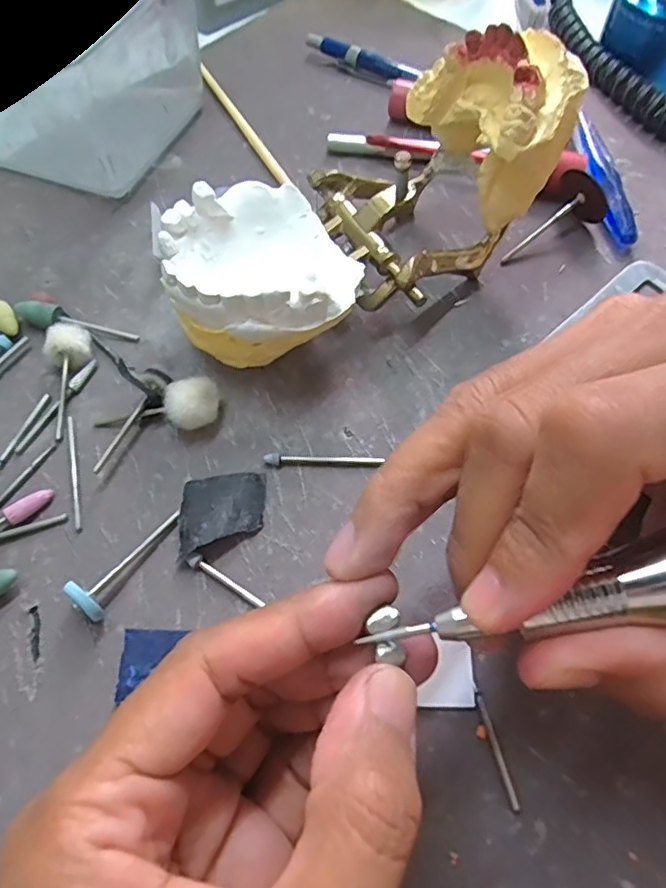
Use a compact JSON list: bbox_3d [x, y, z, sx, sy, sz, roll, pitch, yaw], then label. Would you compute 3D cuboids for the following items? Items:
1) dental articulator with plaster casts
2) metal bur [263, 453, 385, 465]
[{"bbox_3d":[0.013,-0.084,0.210,0.153,0.075,0.069,-26,65,-13],"label":"dental articulator with plaster casts"},{"bbox_3d":[-0.003,0.005,0.203,0.041,0.004,0.004,-1,63,0],"label":"metal bur"}]

